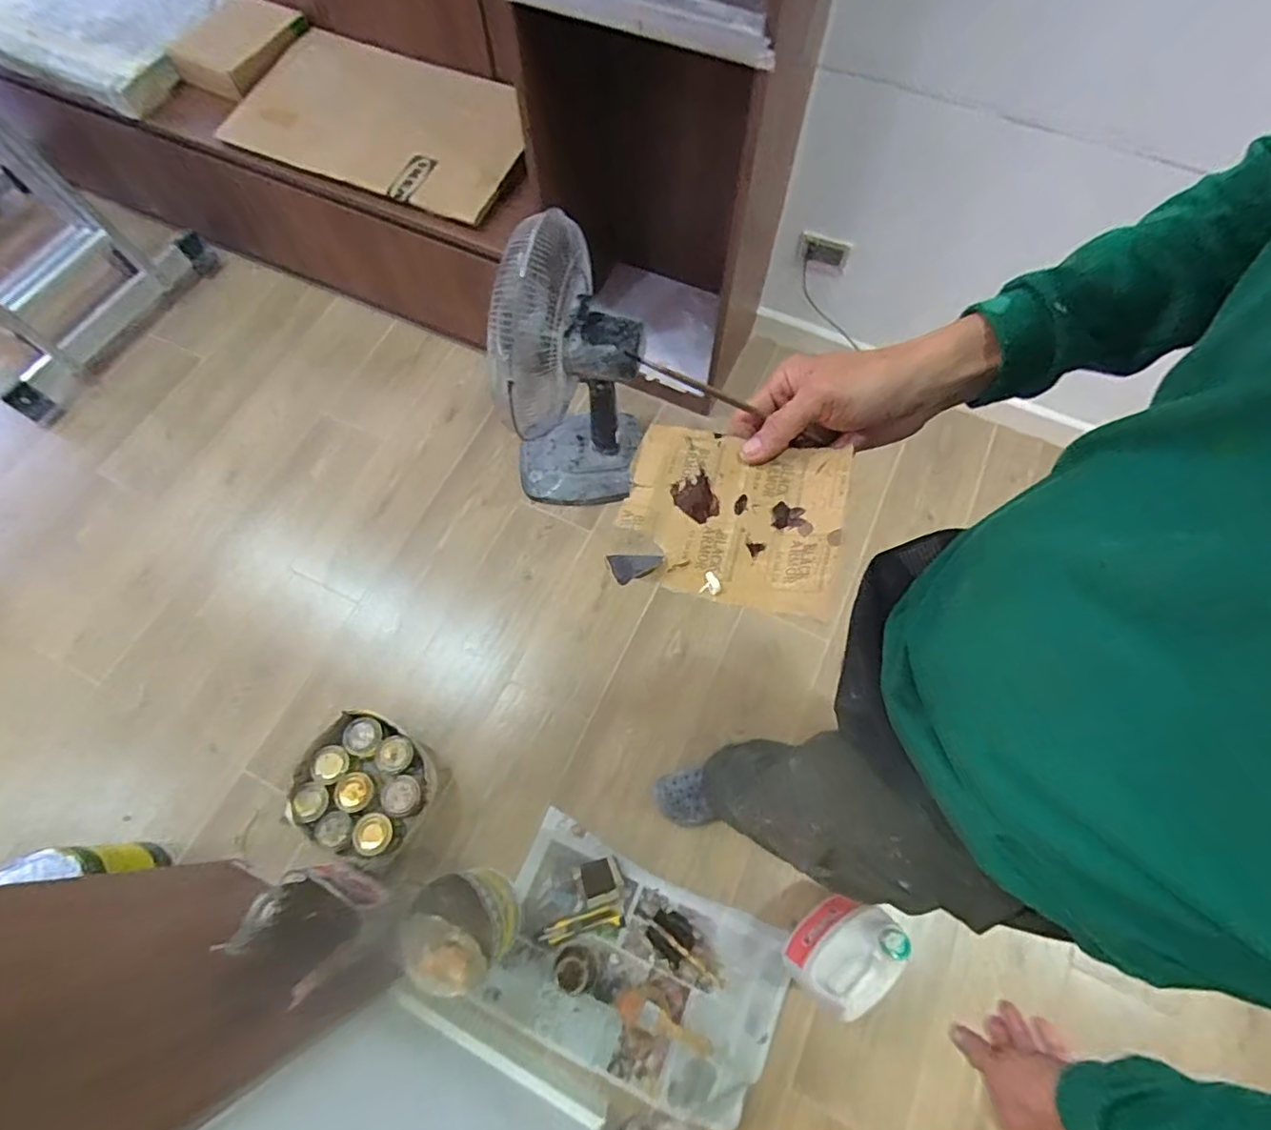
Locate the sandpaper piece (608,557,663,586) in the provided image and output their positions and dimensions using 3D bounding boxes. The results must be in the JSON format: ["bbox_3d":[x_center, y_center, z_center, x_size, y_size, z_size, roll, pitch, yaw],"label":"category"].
[{"bbox_3d":[0.000,-0.002,0.377,0.031,0.006,0.020,-27,69,-11],"label":"sandpaper piece"}]

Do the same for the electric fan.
[{"bbox_3d":[-0.139,-0.365,1.247,0.283,0.613,0.258,0,69,1],"label":"electric fan"}]

